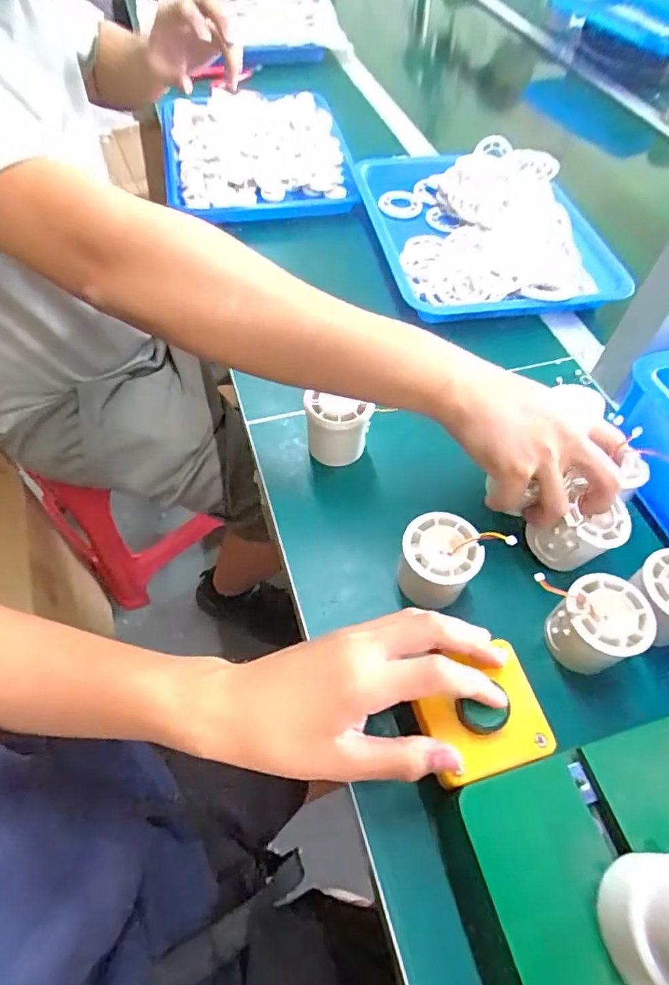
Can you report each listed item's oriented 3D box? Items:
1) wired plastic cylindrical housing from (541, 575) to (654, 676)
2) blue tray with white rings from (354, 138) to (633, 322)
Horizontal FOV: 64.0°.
[{"bbox_3d":[0.178,0.095,0.371,0.055,0.060,0.052,1,55,-2],"label":"wired plastic cylindrical housing"},{"bbox_3d":[0.179,-0.329,0.667,0.262,0.060,0.334,-9,56,-9],"label":"blue tray with white rings"}]

